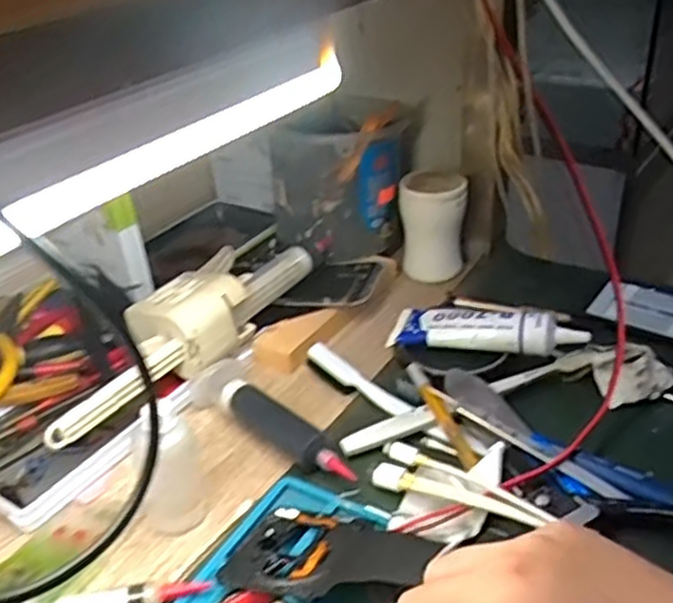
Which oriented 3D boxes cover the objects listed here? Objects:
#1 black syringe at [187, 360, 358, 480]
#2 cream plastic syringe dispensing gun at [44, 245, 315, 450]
[{"bbox_3d":[-0.043,0.078,0.467,0.033,0.023,0.138,-27,39,-32],"label":"black syringe"},{"bbox_3d":[-0.112,0.019,0.515,0.072,0.053,0.224,16,37,29],"label":"cream plastic syringe dispensing gun"}]

